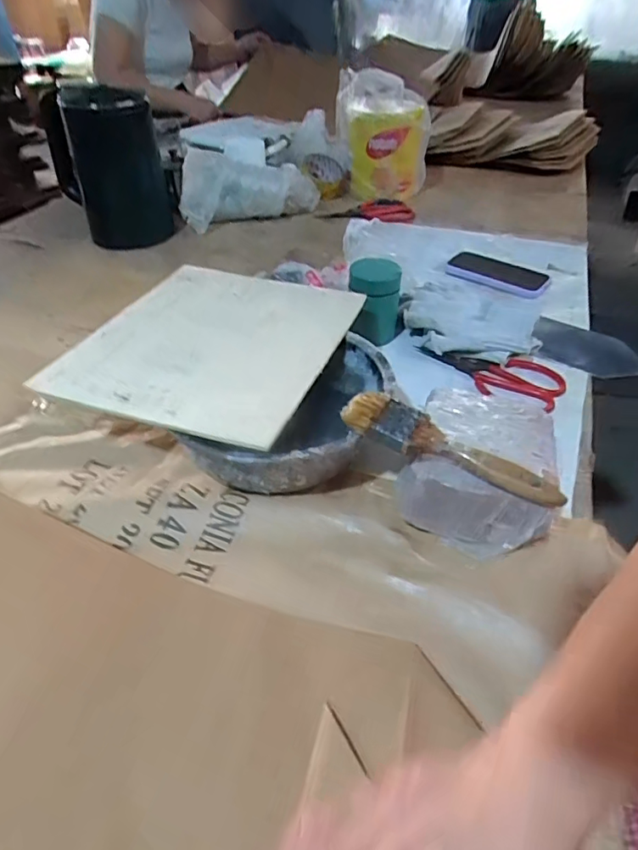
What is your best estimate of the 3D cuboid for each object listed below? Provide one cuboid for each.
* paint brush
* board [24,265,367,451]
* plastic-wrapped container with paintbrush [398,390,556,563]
[{"bbox_3d":[0.097,0.020,0.413,0.171,0.012,0.040,30,62,19],"label":"paint brush"},{"bbox_3d":[-0.103,-0.089,0.548,0.230,0.009,0.279,14,41,13],"label":"board"},{"bbox_3d":[0.142,0.032,0.470,0.120,0.059,0.154,15,43,16],"label":"plastic-wrapped container with paintbrush"}]

